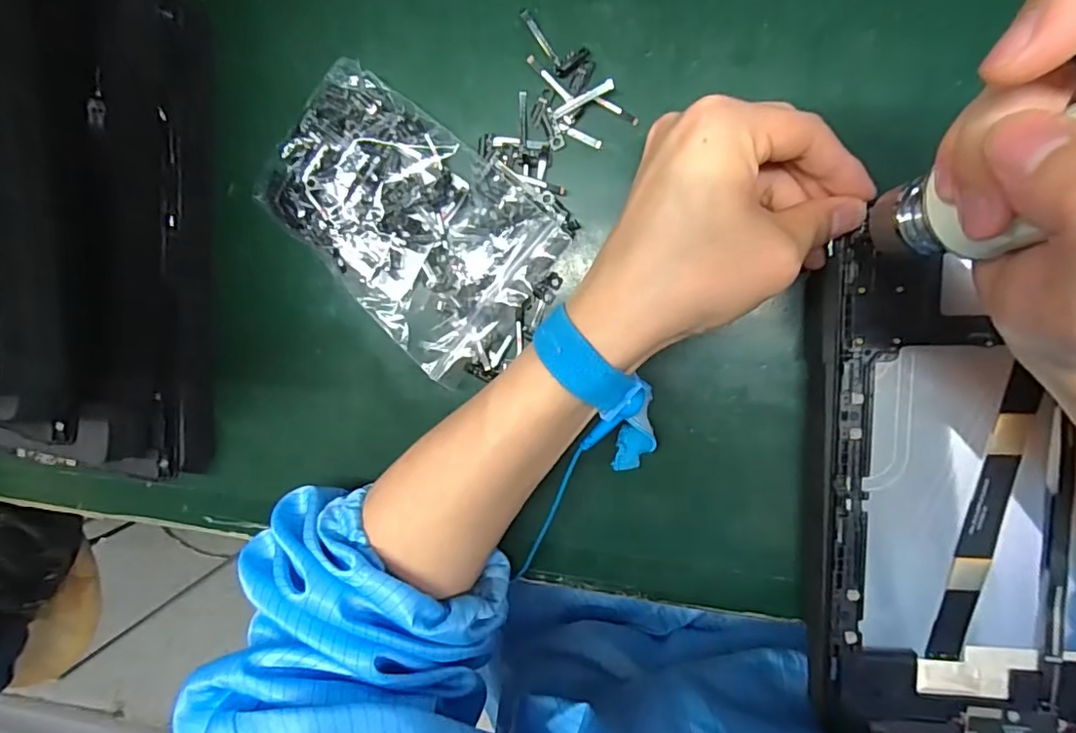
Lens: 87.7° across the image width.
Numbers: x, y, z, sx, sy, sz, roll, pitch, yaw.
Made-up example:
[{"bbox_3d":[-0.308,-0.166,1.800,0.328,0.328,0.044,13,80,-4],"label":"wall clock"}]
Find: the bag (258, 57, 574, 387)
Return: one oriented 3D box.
[{"bbox_3d":[-0.067,-0.072,0.274,0.138,0.016,0.096,41,101,2],"label":"bag"}]

